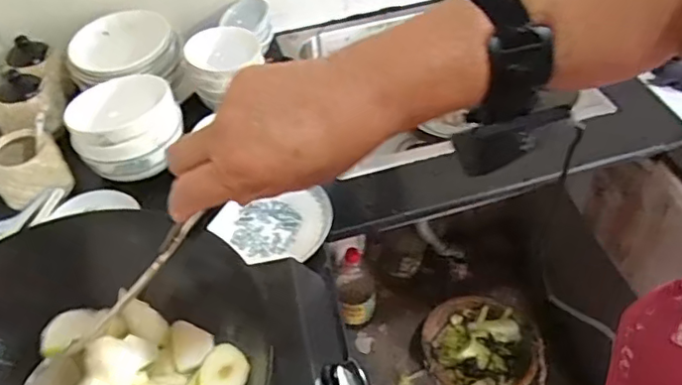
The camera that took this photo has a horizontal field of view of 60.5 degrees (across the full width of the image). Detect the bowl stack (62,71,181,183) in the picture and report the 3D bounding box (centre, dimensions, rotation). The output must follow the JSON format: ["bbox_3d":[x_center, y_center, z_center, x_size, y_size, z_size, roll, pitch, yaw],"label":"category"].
[{"bbox_3d":[-0.303,-0.091,0.835,0.147,0.075,0.152,-18,49,-13],"label":"bowl stack"}]

